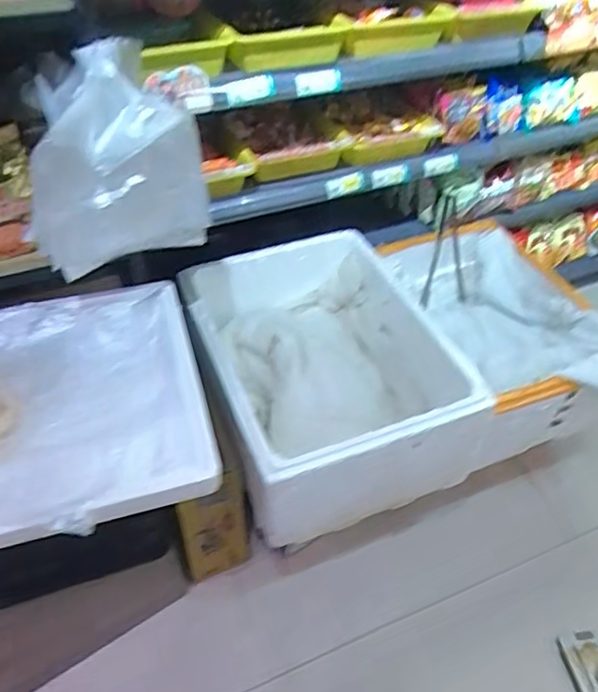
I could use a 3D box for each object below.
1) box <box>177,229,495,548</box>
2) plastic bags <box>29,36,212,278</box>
[{"bbox_3d":[0.047,0.044,1.216,0.443,0.253,0.571,-16,48,-17],"label":"box"},{"bbox_3d":[-0.284,-0.261,0.864,0.235,0.314,0.128,-13,47,-14],"label":"plastic bags"}]

